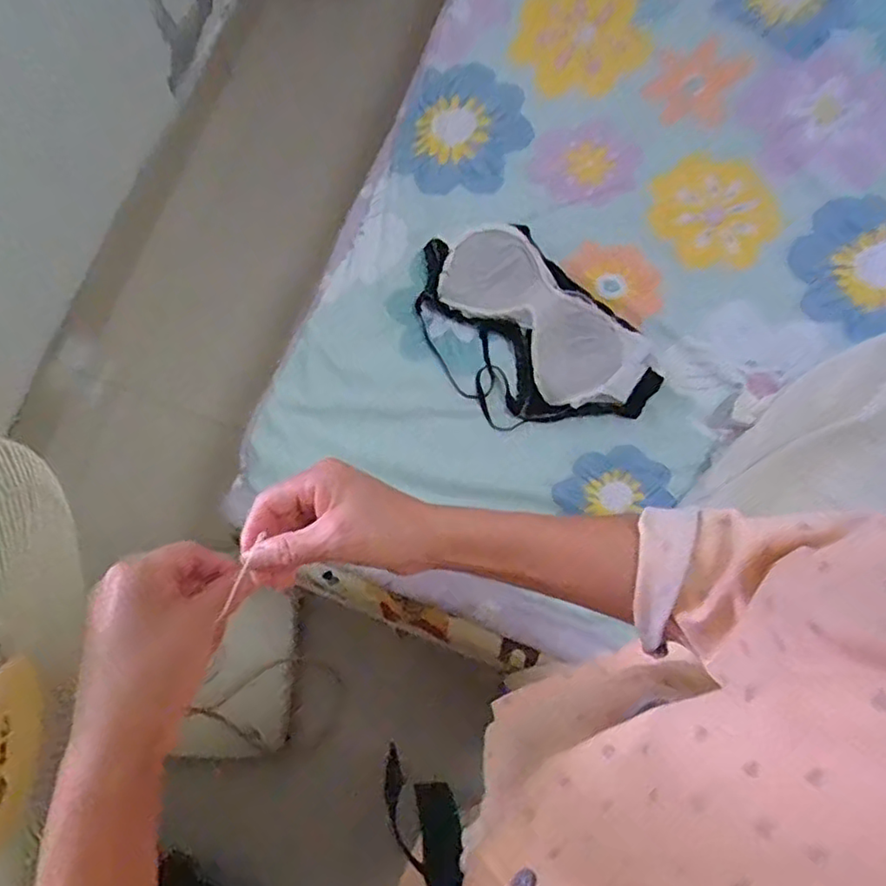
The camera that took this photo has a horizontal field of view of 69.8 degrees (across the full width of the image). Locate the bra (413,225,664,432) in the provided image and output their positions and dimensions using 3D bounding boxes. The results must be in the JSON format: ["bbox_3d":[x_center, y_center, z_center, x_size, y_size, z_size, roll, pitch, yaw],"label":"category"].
[{"bbox_3d":[0.103,-0.140,0.812,0.212,0.042,0.333,-40,80,-7],"label":"bra"}]

